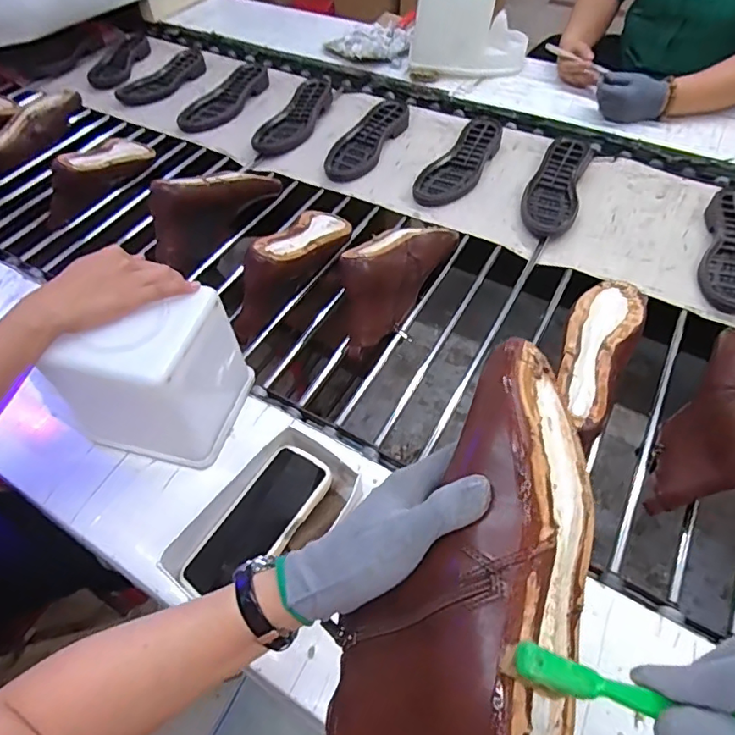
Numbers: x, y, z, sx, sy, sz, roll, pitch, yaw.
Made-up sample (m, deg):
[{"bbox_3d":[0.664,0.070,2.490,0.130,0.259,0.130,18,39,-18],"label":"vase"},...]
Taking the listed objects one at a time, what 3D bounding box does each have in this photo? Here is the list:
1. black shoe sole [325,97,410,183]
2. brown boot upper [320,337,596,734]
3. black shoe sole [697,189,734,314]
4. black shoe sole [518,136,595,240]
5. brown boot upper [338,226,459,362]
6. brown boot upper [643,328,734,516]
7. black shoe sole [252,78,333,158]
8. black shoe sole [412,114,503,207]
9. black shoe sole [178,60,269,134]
[{"bbox_3d":[-0.002,-0.459,1.047,0.095,0.032,0.257,20,57,18],"label":"black shoe sole"},{"bbox_3d":[0.068,0.108,0.295,0.116,0.083,0.263,20,70,18],"label":"brown boot upper"},{"bbox_3d":[0.575,-0.185,0.812,0.091,0.028,0.260,18,57,17],"label":"black shoe sole"},{"bbox_3d":[0.341,-0.330,0.935,0.092,0.033,0.269,18,57,17],"label":"black shoe sole"},{"bbox_3d":[0.034,-0.143,0.755,0.081,0.115,0.261,24,59,21],"label":"brown boot upper"},{"bbox_3d":[0.415,0.055,0.590,0.101,0.120,0.254,27,60,22],"label":"brown boot upper"},{"bbox_3d":[-0.153,-0.542,1.122,0.100,0.026,0.276,14,56,14],"label":"black shoe sole"},{"bbox_3d":[0.186,-0.397,0.991,0.088,0.032,0.280,27,60,22],"label":"black shoe sole"},{"bbox_3d":[-0.316,-0.627,1.198,0.097,0.025,0.309,18,57,16],"label":"black shoe sole"}]

